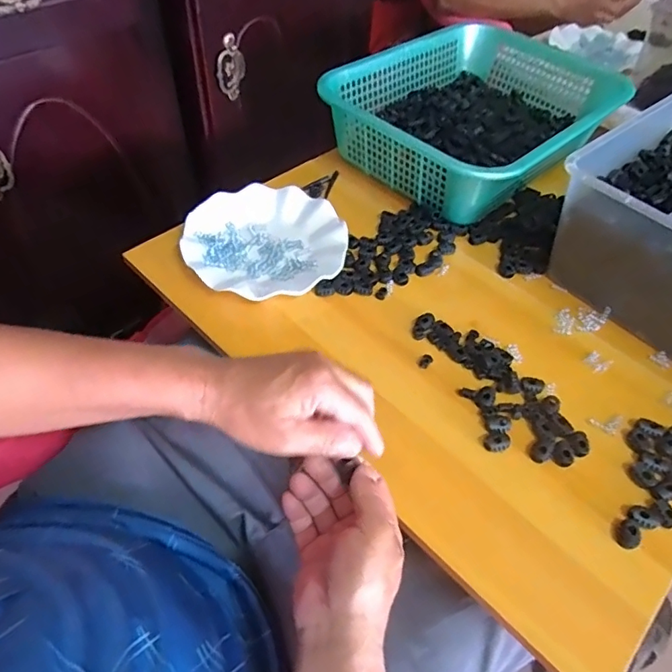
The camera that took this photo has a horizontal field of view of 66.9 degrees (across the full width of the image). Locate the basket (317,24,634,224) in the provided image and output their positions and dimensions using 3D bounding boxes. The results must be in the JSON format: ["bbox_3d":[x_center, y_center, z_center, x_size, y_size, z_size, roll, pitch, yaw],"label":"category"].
[{"bbox_3d":[0.213,-0.322,0.731,0.411,0.093,0.291,-35,61,-29],"label":"basket"}]

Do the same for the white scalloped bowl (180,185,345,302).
[{"bbox_3d":[-0.082,-0.109,0.593,0.179,0.027,0.177,2,50,-3],"label":"white scalloped bowl"}]

